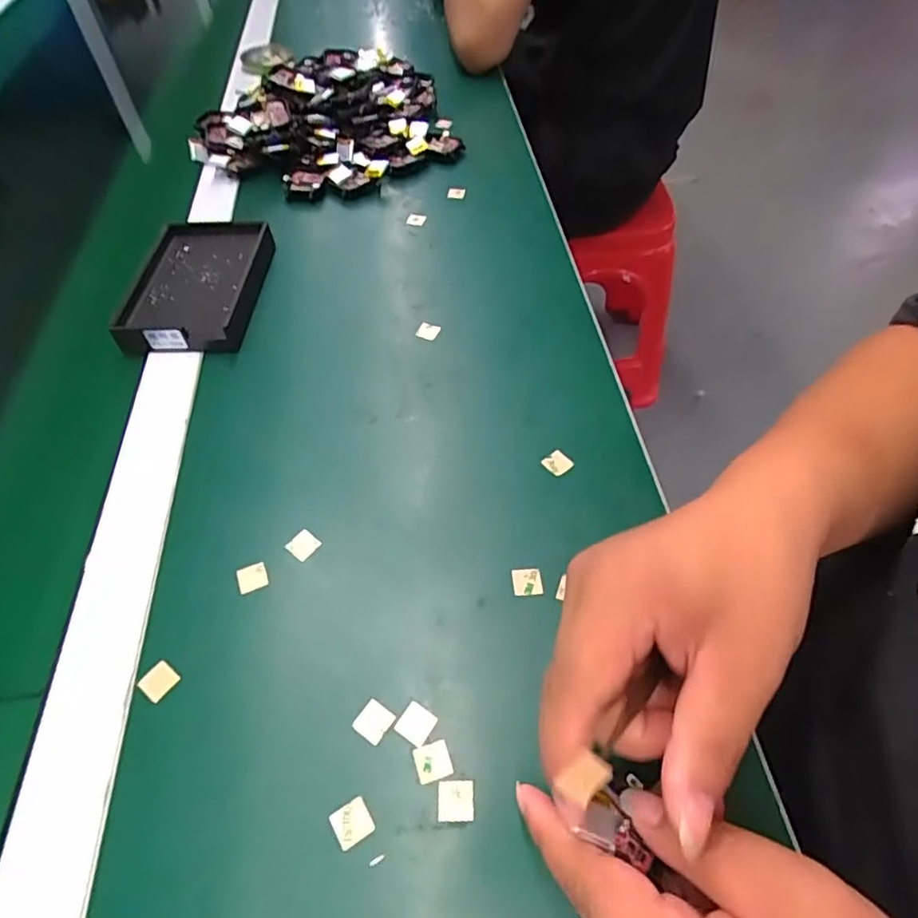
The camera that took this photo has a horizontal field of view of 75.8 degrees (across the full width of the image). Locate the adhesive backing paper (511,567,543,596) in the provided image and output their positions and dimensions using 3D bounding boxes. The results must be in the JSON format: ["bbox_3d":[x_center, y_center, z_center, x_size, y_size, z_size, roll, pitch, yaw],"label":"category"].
[{"bbox_3d":[0.038,0.067,0.326,0.016,0.004,0.016,-5,53,-2],"label":"adhesive backing paper"}]

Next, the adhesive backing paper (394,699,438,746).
[{"bbox_3d":[-0.021,0.126,0.283,0.016,0.004,0.016,29,60,21],"label":"adhesive backing paper"}]

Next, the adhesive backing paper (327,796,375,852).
[{"bbox_3d":[-0.047,0.160,0.260,0.017,0.004,0.016,-28,57,-21],"label":"adhesive backing paper"}]

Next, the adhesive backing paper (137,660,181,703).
[{"bbox_3d":[-0.152,0.112,0.298,0.017,0.004,0.016,29,60,24],"label":"adhesive backing paper"}]

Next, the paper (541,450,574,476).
[{"bbox_3d":[0.063,0.003,0.375,0.015,0.004,0.014,-37,71,-14],"label":"paper"}]

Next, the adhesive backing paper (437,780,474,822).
[{"bbox_3d":[-0.001,0.153,0.264,0.016,0.004,0.016,-2,55,2],"label":"adhesive backing paper"}]

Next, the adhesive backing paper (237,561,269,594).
[{"bbox_3d":[-0.116,0.067,0.332,0.016,0.004,0.016,-20,54,-11],"label":"adhesive backing paper"}]

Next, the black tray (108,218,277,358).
[{"bbox_3d":[-0.204,-0.142,0.468,0.089,0.025,0.141,-1,53,1],"label":"black tray"}]

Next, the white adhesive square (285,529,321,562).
[{"bbox_3d":[-0.090,0.049,0.342,0.016,0.004,0.016,33,61,23],"label":"white adhesive square"}]

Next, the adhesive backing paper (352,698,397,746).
[{"bbox_3d":[-0.041,0.126,0.284,0.016,0.004,0.017,29,60,21],"label":"adhesive backing paper"}]

